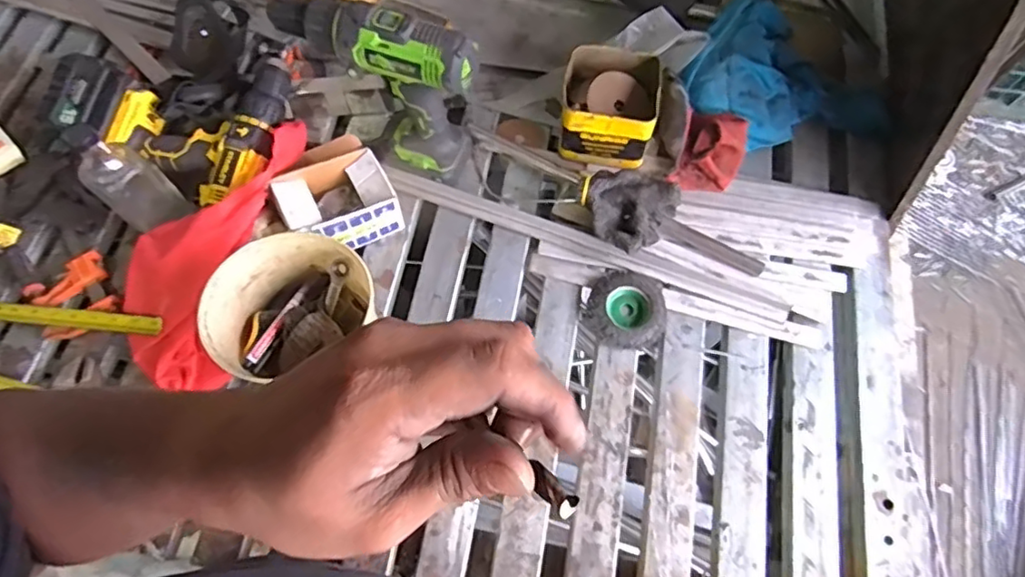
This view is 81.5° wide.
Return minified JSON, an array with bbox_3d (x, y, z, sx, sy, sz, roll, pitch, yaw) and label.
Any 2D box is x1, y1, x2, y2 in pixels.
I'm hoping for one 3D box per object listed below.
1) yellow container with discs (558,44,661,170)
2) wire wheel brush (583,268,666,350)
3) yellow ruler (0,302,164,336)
[{"bbox_3d":[0.125,-0.239,0.783,0.120,0.080,0.134,7,67,2],"label":"yellow container with discs"},{"bbox_3d":[0.137,0.024,0.716,0.098,0.026,0.095,0,67,-1],"label":"wire wheel brush"},{"bbox_3d":[-0.554,0.032,0.694,0.305,0.008,0.025,4,103,5],"label":"yellow ruler"}]

